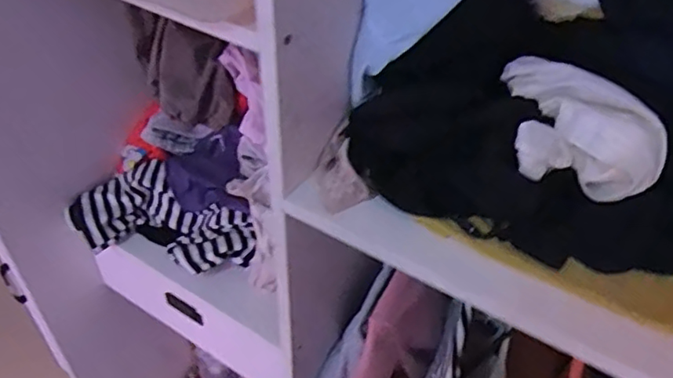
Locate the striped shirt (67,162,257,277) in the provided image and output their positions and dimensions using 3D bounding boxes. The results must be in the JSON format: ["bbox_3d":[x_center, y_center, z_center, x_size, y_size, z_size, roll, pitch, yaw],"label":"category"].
[{"bbox_3d":[-0.255,0.055,0.830,0.272,0.077,0.139,28,49,26],"label":"striped shirt"}]

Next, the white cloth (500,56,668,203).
[{"bbox_3d":[0.193,-0.056,0.494,0.088,0.061,0.165,-27,50,-28],"label":"white cloth"}]

